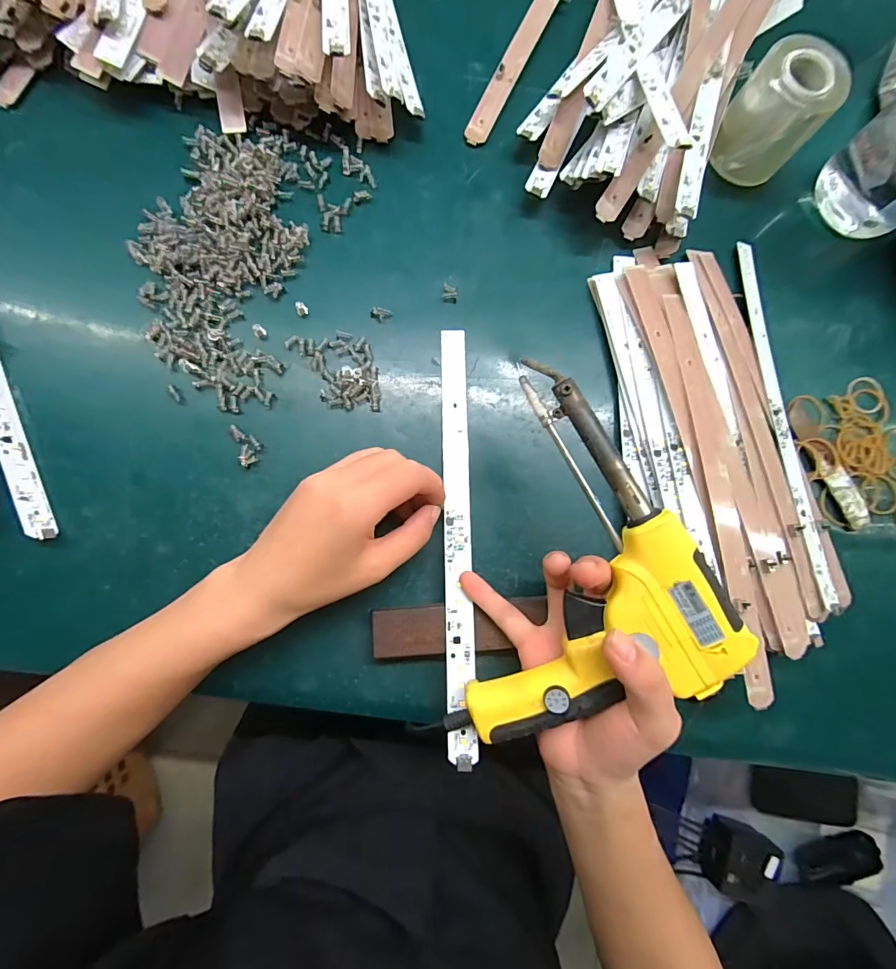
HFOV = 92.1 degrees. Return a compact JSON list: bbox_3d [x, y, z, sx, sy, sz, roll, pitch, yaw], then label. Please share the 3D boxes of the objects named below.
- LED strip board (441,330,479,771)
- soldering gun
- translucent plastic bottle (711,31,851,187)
[{"bbox_3d":[0.007,0.025,0.287,0.018,0.007,0.280,0,75,-4],"label":"LED strip board"},{"bbox_3d":[0.090,0.049,0.231,0.134,0.044,0.203,13,83,-2],"label":"soldering gun"},{"bbox_3d":[0.243,-0.276,0.324,0.063,0.063,0.063,0,84,-4],"label":"translucent plastic bottle"}]

